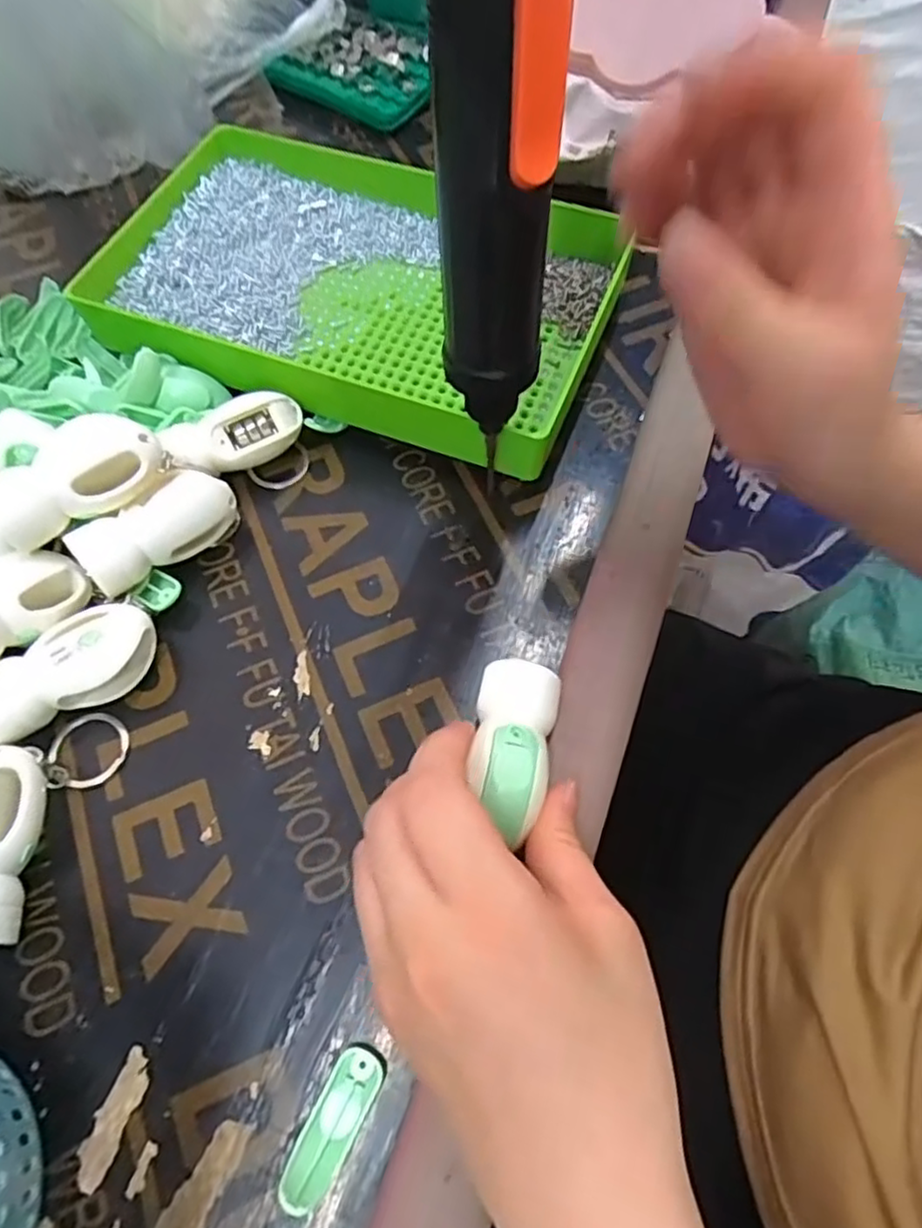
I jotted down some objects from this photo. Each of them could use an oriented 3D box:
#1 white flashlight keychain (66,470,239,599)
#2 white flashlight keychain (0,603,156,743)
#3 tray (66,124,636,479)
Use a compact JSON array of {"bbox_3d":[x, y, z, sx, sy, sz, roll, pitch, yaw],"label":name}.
[{"bbox_3d":[-0.126,-0.034,0.284,0.026,0.025,0.065,41,58,19],"label":"white flashlight keychain"},{"bbox_3d":[-0.152,0.021,0.260,0.066,0.024,0.028,-34,68,-14],"label":"white flashlight keychain"},{"bbox_3d":[-0.052,-0.170,0.346,0.244,0.042,0.176,15,65,9],"label":"tray"}]

